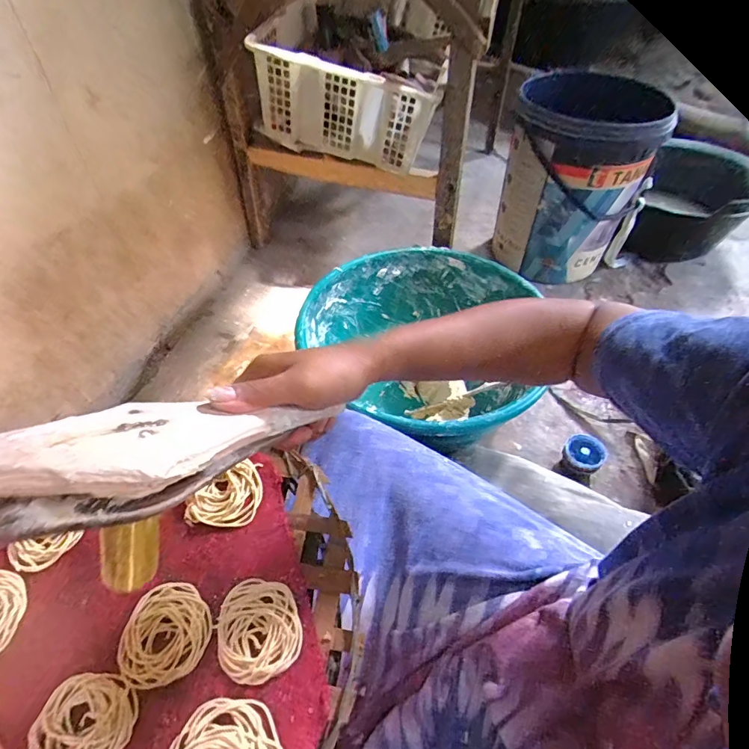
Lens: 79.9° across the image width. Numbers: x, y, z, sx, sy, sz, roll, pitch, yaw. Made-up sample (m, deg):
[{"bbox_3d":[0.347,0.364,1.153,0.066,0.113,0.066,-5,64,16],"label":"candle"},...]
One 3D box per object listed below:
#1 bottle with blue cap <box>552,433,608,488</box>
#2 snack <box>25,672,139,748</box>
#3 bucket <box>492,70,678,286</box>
[{"bbox_3d":[0.342,0.139,0.743,0.061,0.055,0.068,31,56,23],"label":"bottle with blue cap"},{"bbox_3d":[-0.213,0.259,0.327,0.071,0.006,0.066,1,50,-1],"label":"snack"},{"bbox_3d":[0.422,-0.391,0.976,0.260,0.368,0.261,21,53,16],"label":"bucket"}]

